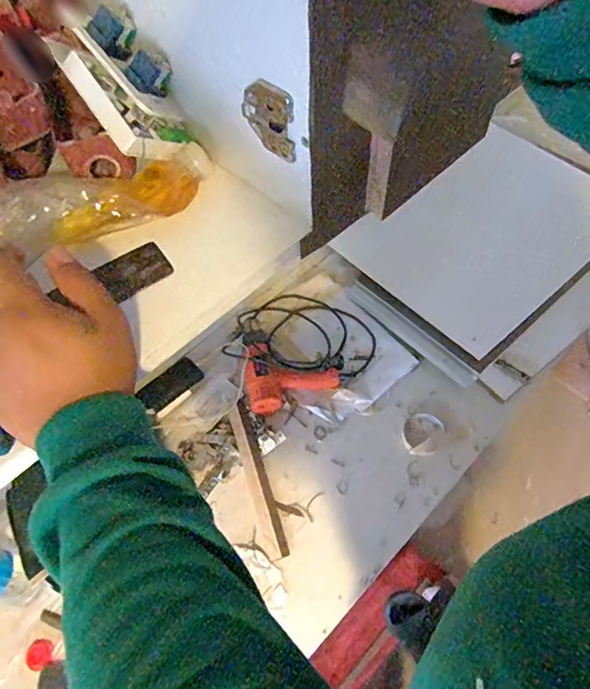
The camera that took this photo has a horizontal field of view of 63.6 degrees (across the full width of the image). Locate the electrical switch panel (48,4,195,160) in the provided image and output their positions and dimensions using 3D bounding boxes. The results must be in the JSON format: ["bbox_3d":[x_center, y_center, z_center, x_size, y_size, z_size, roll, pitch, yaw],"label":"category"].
[{"bbox_3d":[-0.144,-0.213,0.408,0.081,0.055,0.118,-33,96,-30],"label":"electrical switch panel"}]

